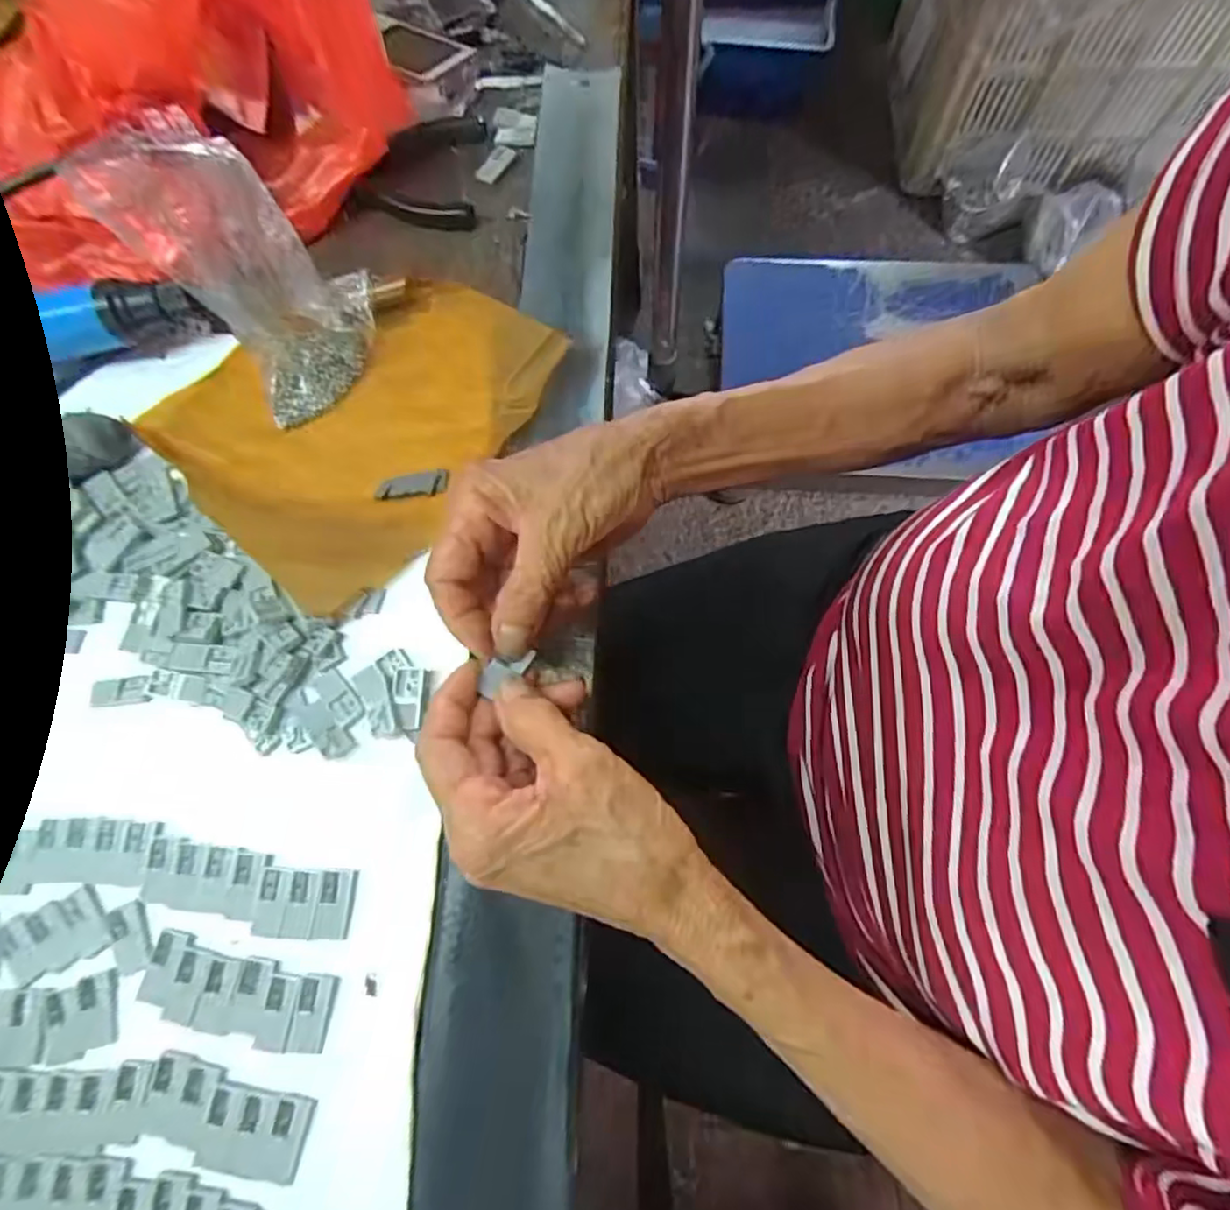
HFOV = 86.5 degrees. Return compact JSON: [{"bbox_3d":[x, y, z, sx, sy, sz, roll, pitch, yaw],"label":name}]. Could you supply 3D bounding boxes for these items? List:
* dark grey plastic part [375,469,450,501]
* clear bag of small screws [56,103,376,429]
[{"bbox_3d":[-0.108,-0.064,0.346,0.039,0.004,0.015,-9,70,-1],"label":"dark grey plastic part"},{"bbox_3d":[-0.185,-0.172,0.332,0.030,0.138,0.079,20,66,49],"label":"clear bag of small screws"}]

